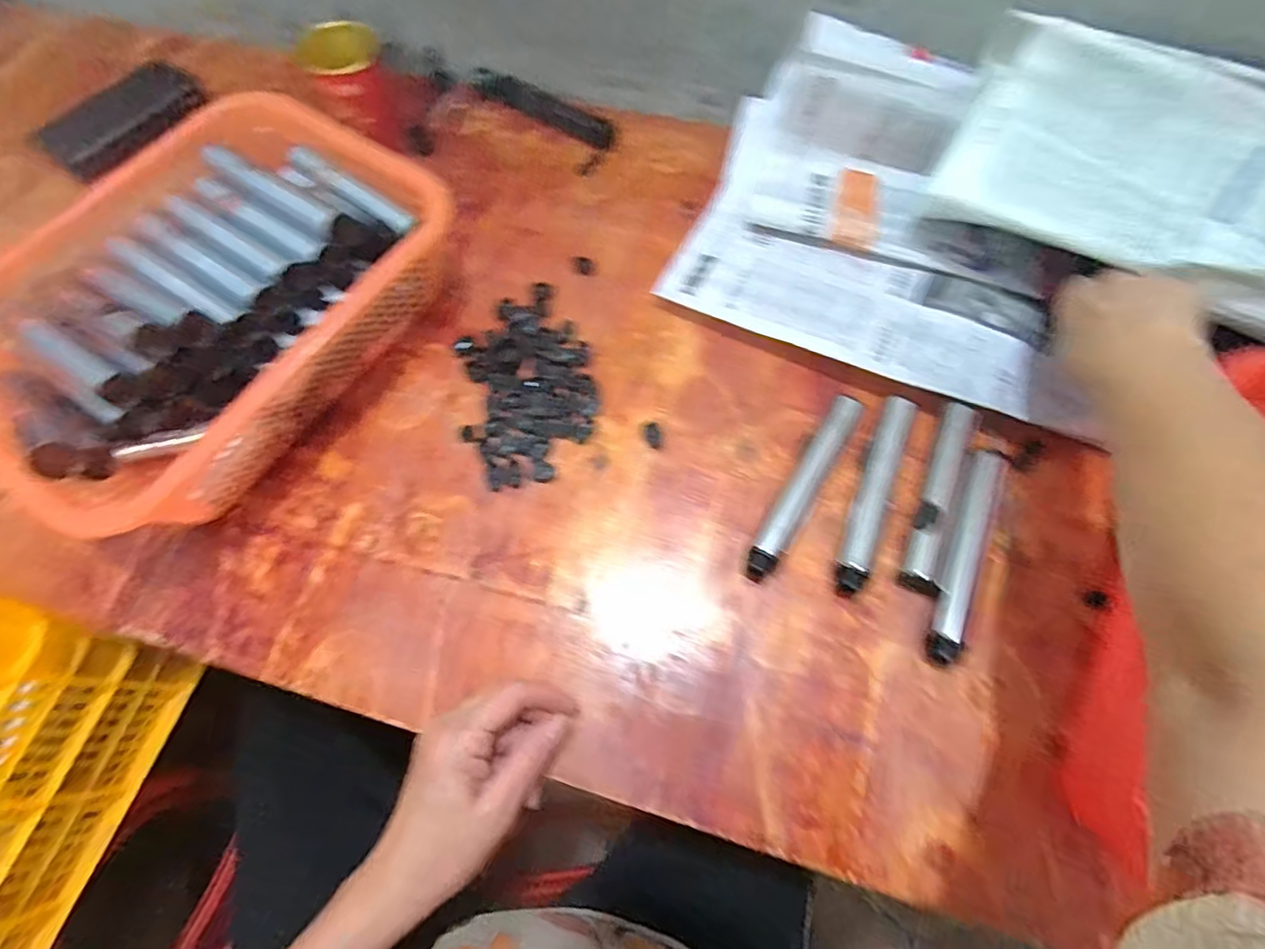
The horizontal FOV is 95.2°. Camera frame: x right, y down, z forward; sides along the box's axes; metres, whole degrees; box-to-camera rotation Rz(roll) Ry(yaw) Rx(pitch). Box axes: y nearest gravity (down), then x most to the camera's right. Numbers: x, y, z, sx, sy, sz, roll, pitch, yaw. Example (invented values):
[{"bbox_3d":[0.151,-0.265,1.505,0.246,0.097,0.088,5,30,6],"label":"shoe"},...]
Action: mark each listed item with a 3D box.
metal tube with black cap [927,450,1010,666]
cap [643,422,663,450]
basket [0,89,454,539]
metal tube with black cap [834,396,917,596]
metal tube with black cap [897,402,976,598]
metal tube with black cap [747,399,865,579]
[{"bbox_3d":[0.231,0.053,0.400,0.022,0.016,0.155,23,71,10],"label":"metal tube with black cap"},{"bbox_3d":[0.016,-0.031,0.452,0.013,0.004,0.024,-17,69,-5],"label":"cap"},{"bbox_3d":[-0.334,-0.120,0.455,0.254,0.099,0.347,33,74,13],"label":"basket"},{"bbox_3d":[0.176,0.012,0.417,0.023,0.016,0.151,21,71,10],"label":"metal tube with black cap"},{"bbox_3d":[0.221,0.012,0.412,0.023,0.016,0.150,20,71,9],"label":"metal tube with black cap"},{"bbox_3d":[0.127,0.007,0.423,0.022,0.017,0.155,30,73,12],"label":"metal tube with black cap"}]

